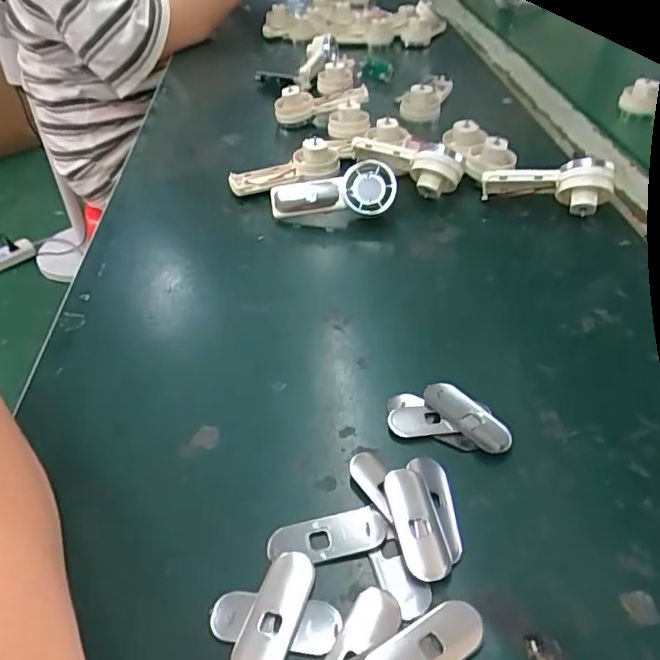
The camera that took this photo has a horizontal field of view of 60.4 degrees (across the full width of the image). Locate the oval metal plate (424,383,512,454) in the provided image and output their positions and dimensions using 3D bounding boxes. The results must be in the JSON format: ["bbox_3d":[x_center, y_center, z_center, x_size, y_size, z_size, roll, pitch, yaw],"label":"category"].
[{"bbox_3d":[0.068,0.043,0.283,0.017,0.005,0.050,-31,48,-28],"label":"oval metal plate"}]

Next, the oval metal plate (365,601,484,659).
[{"bbox_3d":[0.034,0.117,0.205,0.051,0.007,0.019,-24,45,-22],"label":"oval metal plate"}]

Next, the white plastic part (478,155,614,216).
[{"bbox_3d":[0.166,-0.113,0.433,0.091,0.041,0.026,16,45,20],"label":"white plastic part"}]

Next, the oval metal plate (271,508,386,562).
[{"bbox_3d":[-0.001,0.088,0.241,0.050,0.004,0.017,-9,41,-6],"label":"oval metal plate"}]

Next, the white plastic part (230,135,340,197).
[{"bbox_3d":[-0.036,-0.136,0.477,0.097,0.031,0.028,-17,43,-15],"label":"white plastic part"}]

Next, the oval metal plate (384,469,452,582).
[{"bbox_3d":[0.037,0.083,0.243,0.019,0.007,0.049,-9,42,-7],"label":"oval metal plate"}]

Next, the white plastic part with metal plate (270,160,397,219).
[{"bbox_3d":[0.002,-0.103,0.433,0.093,0.044,0.021,3,42,7],"label":"white plastic part with metal plate"}]

